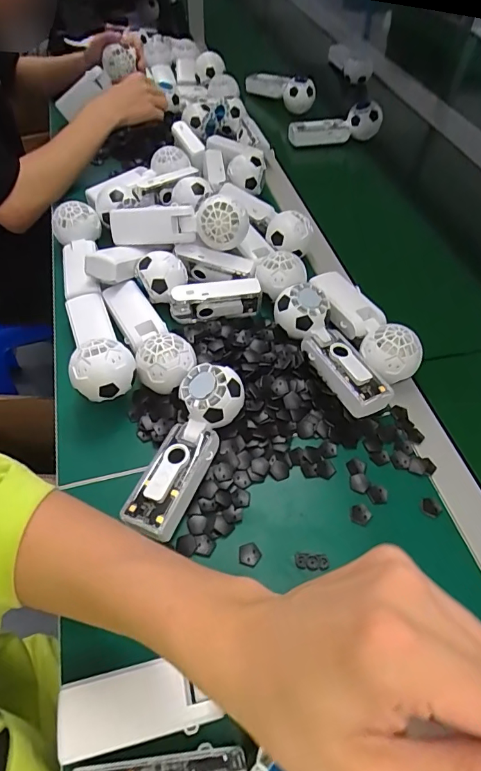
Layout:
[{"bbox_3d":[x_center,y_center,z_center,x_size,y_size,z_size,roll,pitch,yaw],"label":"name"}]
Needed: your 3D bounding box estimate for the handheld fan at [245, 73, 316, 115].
[{"bbox_3d":[0.078,-0.590,0.885,0.149,0.054,0.044,34,59,21],"label":"handheld fan"}]

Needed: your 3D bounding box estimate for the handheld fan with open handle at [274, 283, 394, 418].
[{"bbox_3d":[0.100,-0.041,0.487,0.058,0.059,0.167,-25,58,-20],"label":"handheld fan with open handle"}]

